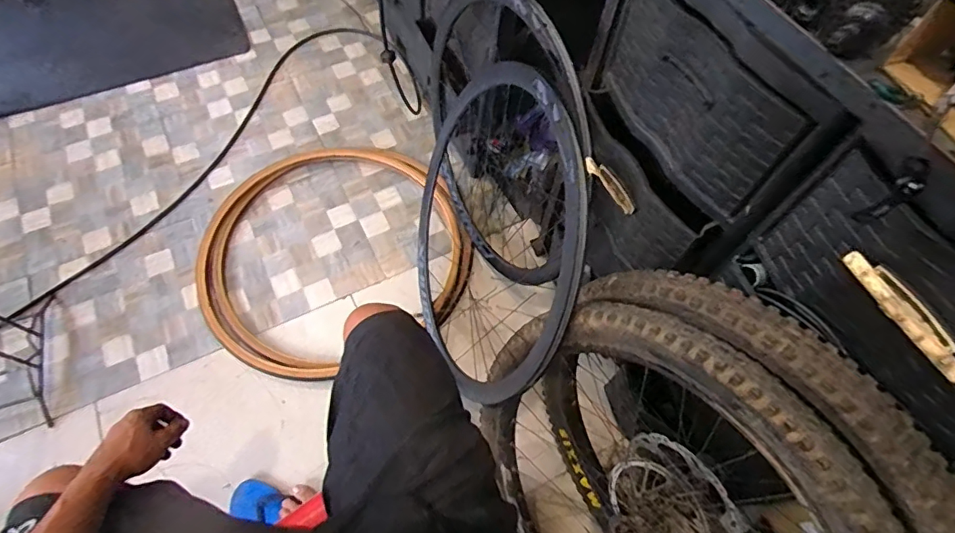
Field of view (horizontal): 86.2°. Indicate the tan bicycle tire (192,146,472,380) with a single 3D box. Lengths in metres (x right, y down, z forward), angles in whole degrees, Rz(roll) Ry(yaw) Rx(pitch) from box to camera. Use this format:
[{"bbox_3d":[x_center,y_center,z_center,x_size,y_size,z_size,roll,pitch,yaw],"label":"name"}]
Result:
[{"bbox_3d":[-0.378,-0.057,1.316,0.679,0.042,0.639,1,62,-1],"label":"tan bicycle tire"}]

